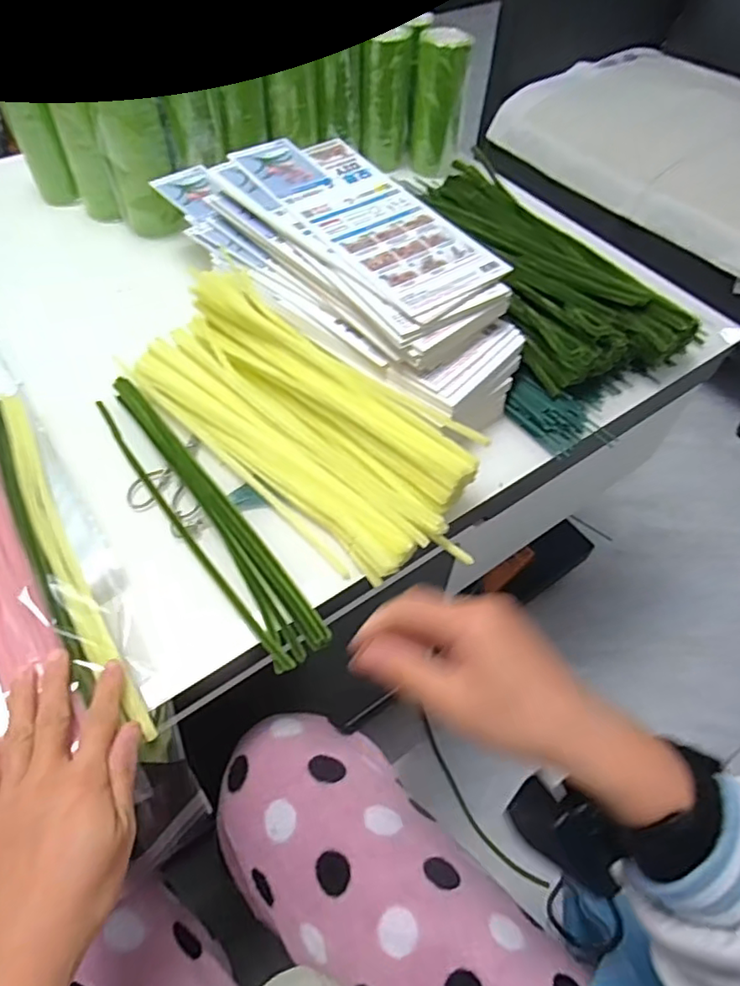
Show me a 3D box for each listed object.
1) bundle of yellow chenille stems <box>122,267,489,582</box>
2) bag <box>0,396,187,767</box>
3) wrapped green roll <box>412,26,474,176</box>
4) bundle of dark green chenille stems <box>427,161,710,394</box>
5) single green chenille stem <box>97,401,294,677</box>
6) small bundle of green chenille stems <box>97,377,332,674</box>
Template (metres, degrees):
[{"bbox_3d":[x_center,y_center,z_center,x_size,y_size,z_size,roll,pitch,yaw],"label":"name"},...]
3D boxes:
[{"bbox_3d":[-0.054,-0.061,0.486,0.322,0.055,0.133,39,62,22],"label":"bundle of yellow chenille stems"},{"bbox_3d":[-0.225,0.051,0.414,0.082,0.016,0.309,-16,58,-34],"label":"bag"},{"bbox_3d":[0.084,-0.475,0.736,0.055,0.142,0.044,-5,56,-6],"label":"wrapped green roll"},{"bbox_3d":[0.166,-0.229,0.603,0.157,0.058,0.291,-20,58,-16],"label":"bundle of dark green chenille stems"},{"bbox_3d":[-0.149,0.017,0.458,0.012,0.006,0.298,-32,62,-22],"label":"single green chenille stem"},{"bbox_3d":[-0.135,0.008,0.456,0.041,0.015,0.295,-33,63,-22],"label":"small bundle of green chenille stems"}]

